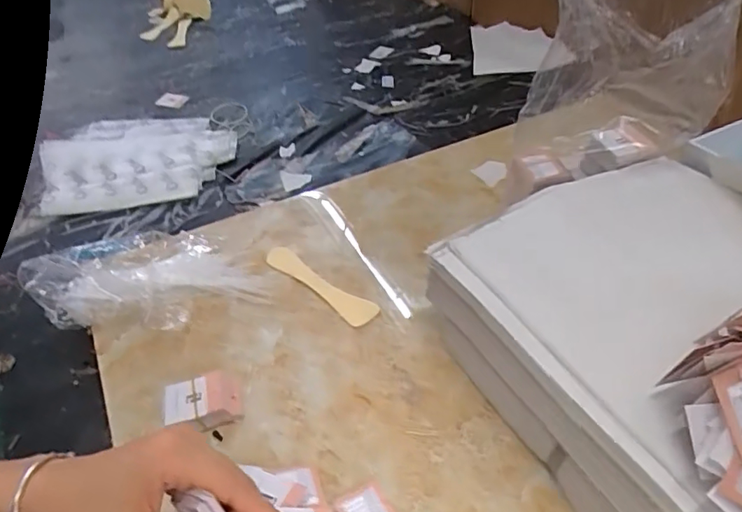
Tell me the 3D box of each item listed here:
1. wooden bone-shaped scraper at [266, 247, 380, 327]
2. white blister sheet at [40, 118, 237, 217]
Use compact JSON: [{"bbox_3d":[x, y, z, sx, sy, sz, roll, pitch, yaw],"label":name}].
[{"bbox_3d":[-0.058,0.031,0.586,0.155,0.007,0.032,31,54,29],"label":"wooden bone-shaped scraper"},{"bbox_3d":[-0.332,-0.155,0.793,0.252,0.030,0.255,-4,40,-4],"label":"white blister sheet"}]

